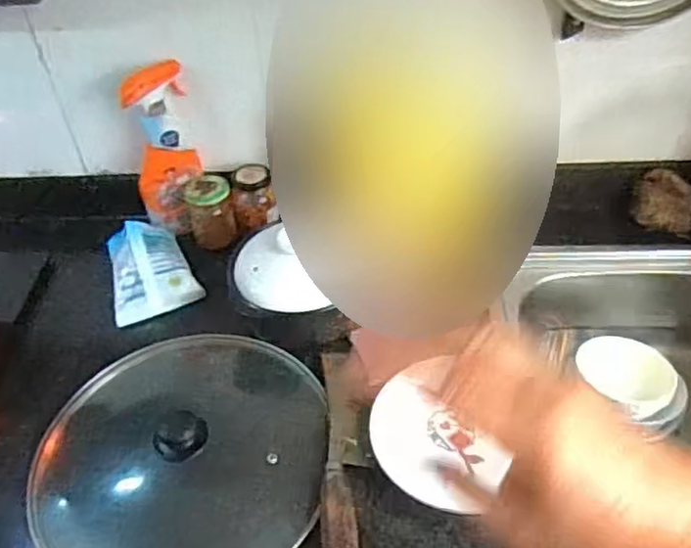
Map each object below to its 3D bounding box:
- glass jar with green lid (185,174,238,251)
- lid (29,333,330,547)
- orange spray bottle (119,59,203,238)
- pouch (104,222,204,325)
[{"bbox_3d":[-0.200,-0.090,0.979,0.074,0.077,0.075,-13,42,-11],"label":"glass jar with green lid"},{"bbox_3d":[-0.184,0.202,0.746,0.312,0.078,0.324,-2,41,2],"label":"lid"},{"bbox_3d":[-0.259,-0.174,0.941,0.098,0.239,0.050,-18,43,-16],"label":"orange spray bottle"},{"bbox_3d":[-0.283,-0.013,0.948,0.117,0.063,0.155,-17,43,-15],"label":"pouch"}]

